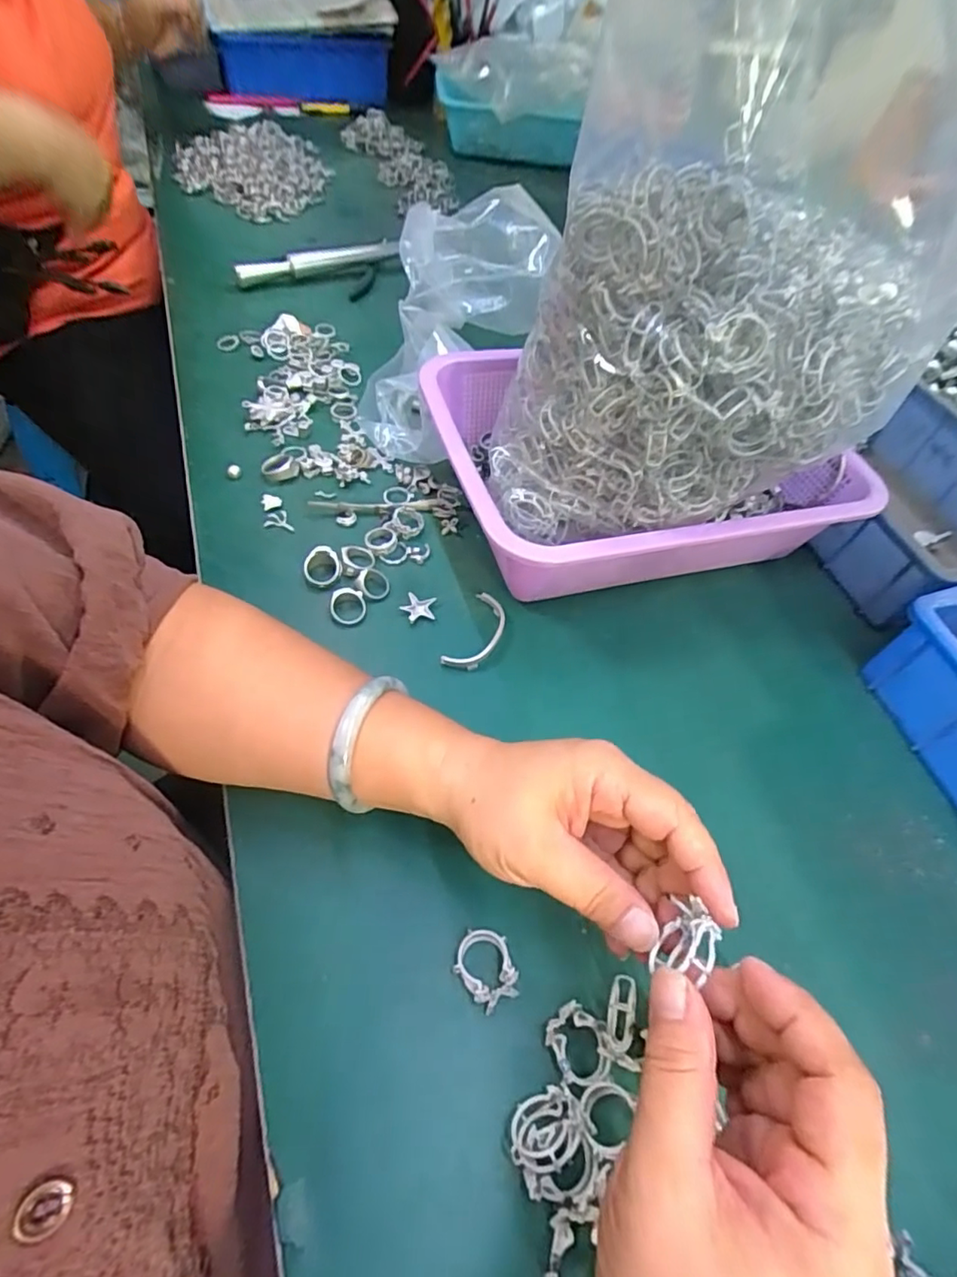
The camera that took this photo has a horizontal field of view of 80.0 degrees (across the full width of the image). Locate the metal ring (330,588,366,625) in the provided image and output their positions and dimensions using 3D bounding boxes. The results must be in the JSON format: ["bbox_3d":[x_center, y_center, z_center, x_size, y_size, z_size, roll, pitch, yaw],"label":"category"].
[{"bbox_3d":[-0.087,-0.021,0.381,0.023,0.006,0.026,7,69,-12],"label":"metal ring"}]

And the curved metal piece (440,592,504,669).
[{"bbox_3d":[0.000,-0.004,0.381,0.027,0.007,0.064,23,56,9],"label":"curved metal piece"}]

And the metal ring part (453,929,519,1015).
[{"bbox_3d":[0.003,0.152,0.265,0.025,0.011,0.033,-20,60,-20],"label":"metal ring part"}]

